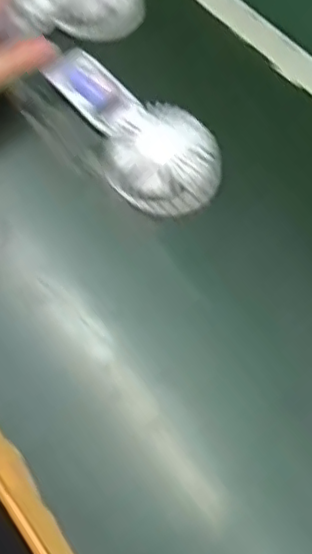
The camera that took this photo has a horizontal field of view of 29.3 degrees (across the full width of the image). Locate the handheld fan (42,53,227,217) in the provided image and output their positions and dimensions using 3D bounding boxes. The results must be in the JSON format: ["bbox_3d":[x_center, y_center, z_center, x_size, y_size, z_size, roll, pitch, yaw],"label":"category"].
[{"bbox_3d":[-0.018,-0.135,0.539,0.091,0.054,0.185,-27,65,-11],"label":"handheld fan"}]

